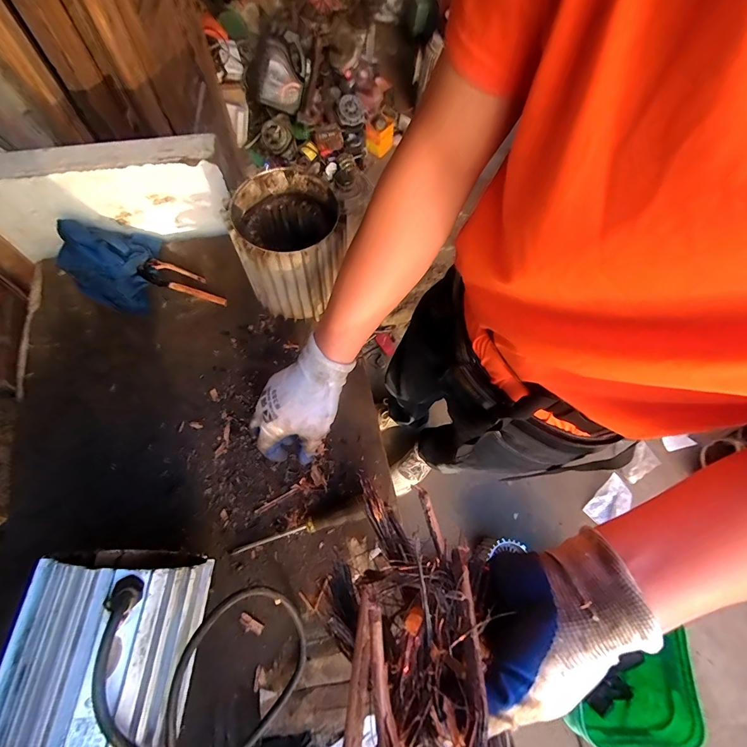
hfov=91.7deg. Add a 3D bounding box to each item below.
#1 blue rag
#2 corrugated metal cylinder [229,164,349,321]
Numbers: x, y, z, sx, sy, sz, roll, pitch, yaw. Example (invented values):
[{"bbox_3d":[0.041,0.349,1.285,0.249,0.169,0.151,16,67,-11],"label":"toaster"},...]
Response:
[{"bbox_3d":[-0.396,-0.175,0.537,0.114,0.077,0.139,3,67,-2],"label":"blue rag"},{"bbox_3d":[-0.115,-0.171,0.513,0.138,0.142,0.136,-18,70,-10],"label":"corrugated metal cylinder"}]

